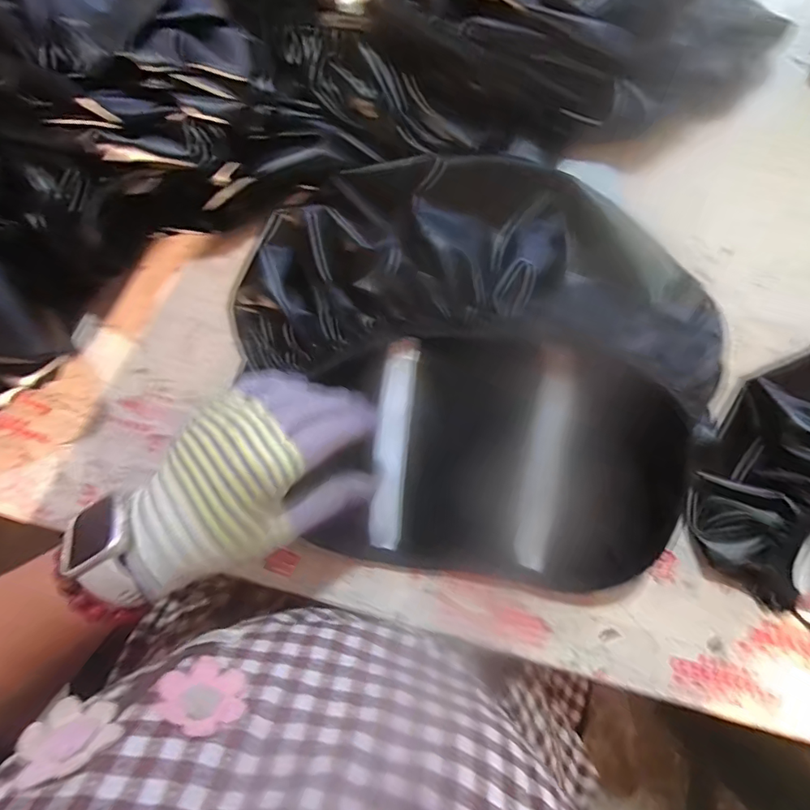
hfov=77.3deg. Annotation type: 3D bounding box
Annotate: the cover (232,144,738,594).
[{"bbox_3d":[0.050,-0.040,0.392,0.339,0.075,0.322,7,76,2],"label":"cover"}]

